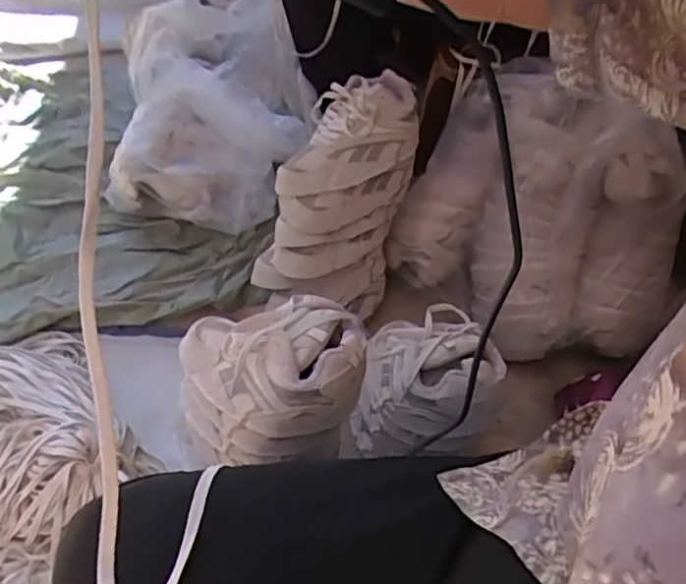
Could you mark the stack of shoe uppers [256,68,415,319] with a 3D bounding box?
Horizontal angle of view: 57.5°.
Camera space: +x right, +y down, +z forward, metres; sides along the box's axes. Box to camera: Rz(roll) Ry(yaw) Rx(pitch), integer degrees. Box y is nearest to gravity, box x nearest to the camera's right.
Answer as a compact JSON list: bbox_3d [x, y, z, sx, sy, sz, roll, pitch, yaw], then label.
[{"bbox_3d":[-0.012,-0.128,0.911,0.193,0.376,0.120,1,21,-33],"label":"stack of shoe uppers"}]

